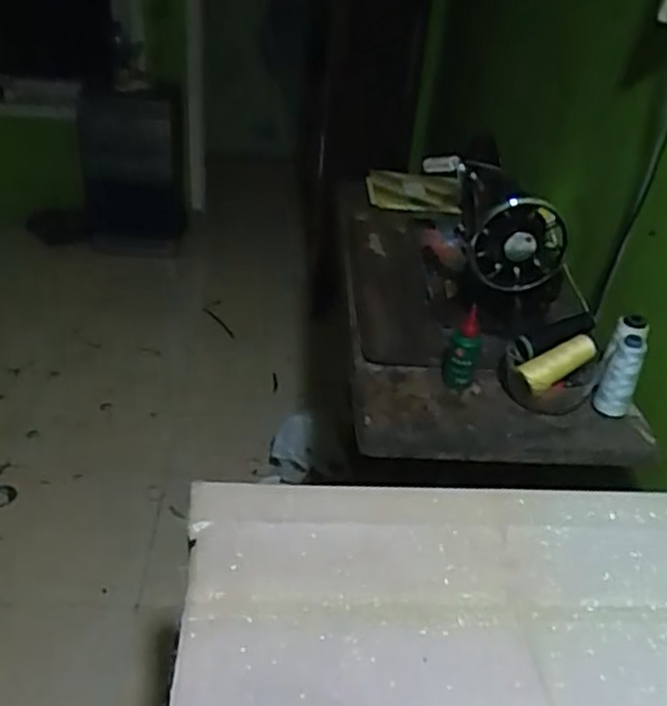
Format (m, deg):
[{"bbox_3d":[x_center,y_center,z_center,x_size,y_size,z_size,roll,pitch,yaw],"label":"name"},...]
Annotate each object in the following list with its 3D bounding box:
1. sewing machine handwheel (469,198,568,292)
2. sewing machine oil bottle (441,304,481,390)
[{"bbox_3d":[0.251,-0.144,0.977,0.131,0.135,0.040,7,34,1],"label":"sewing machine handwheel"},{"bbox_3d":[0.172,-0.007,0.957,0.045,0.137,0.044,12,35,11],"label":"sewing machine oil bottle"}]

